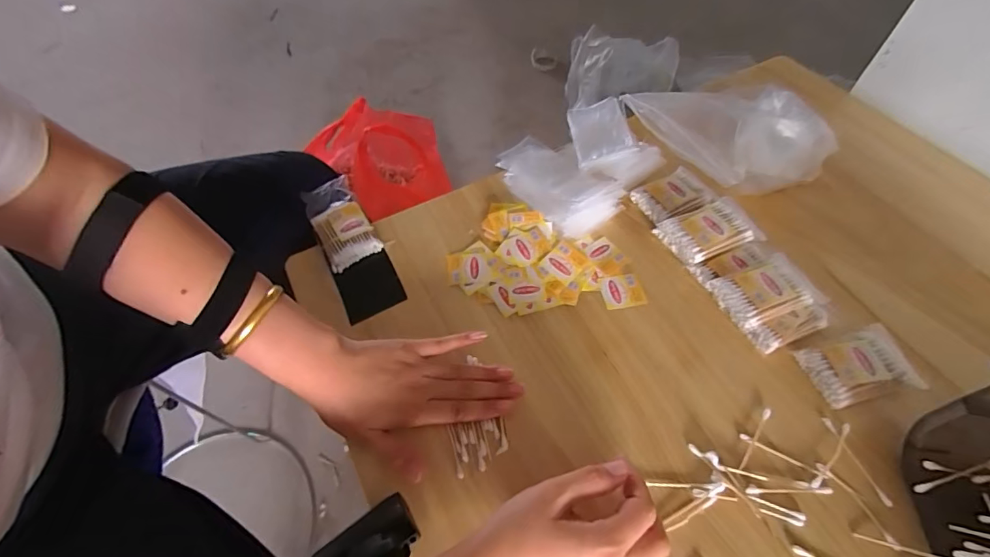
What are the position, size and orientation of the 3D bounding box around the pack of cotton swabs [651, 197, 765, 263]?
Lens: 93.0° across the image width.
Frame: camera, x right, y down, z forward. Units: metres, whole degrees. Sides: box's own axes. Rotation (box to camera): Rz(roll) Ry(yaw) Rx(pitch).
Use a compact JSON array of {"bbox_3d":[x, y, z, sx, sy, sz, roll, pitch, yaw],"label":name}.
[{"bbox_3d":[0.228,-0.049,0.509,0.088,0.041,0.069,-16,58,-9],"label":"pack of cotton swabs"}]

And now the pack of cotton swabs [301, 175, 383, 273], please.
[{"bbox_3d":[-0.180,-0.065,0.546,0.059,0.021,0.116,-26,60,-15],"label":"pack of cotton swabs"}]

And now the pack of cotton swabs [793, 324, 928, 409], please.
[{"bbox_3d":[0.331,0.081,0.429,0.088,0.021,0.058,-15,58,-8],"label":"pack of cotton swabs"}]

